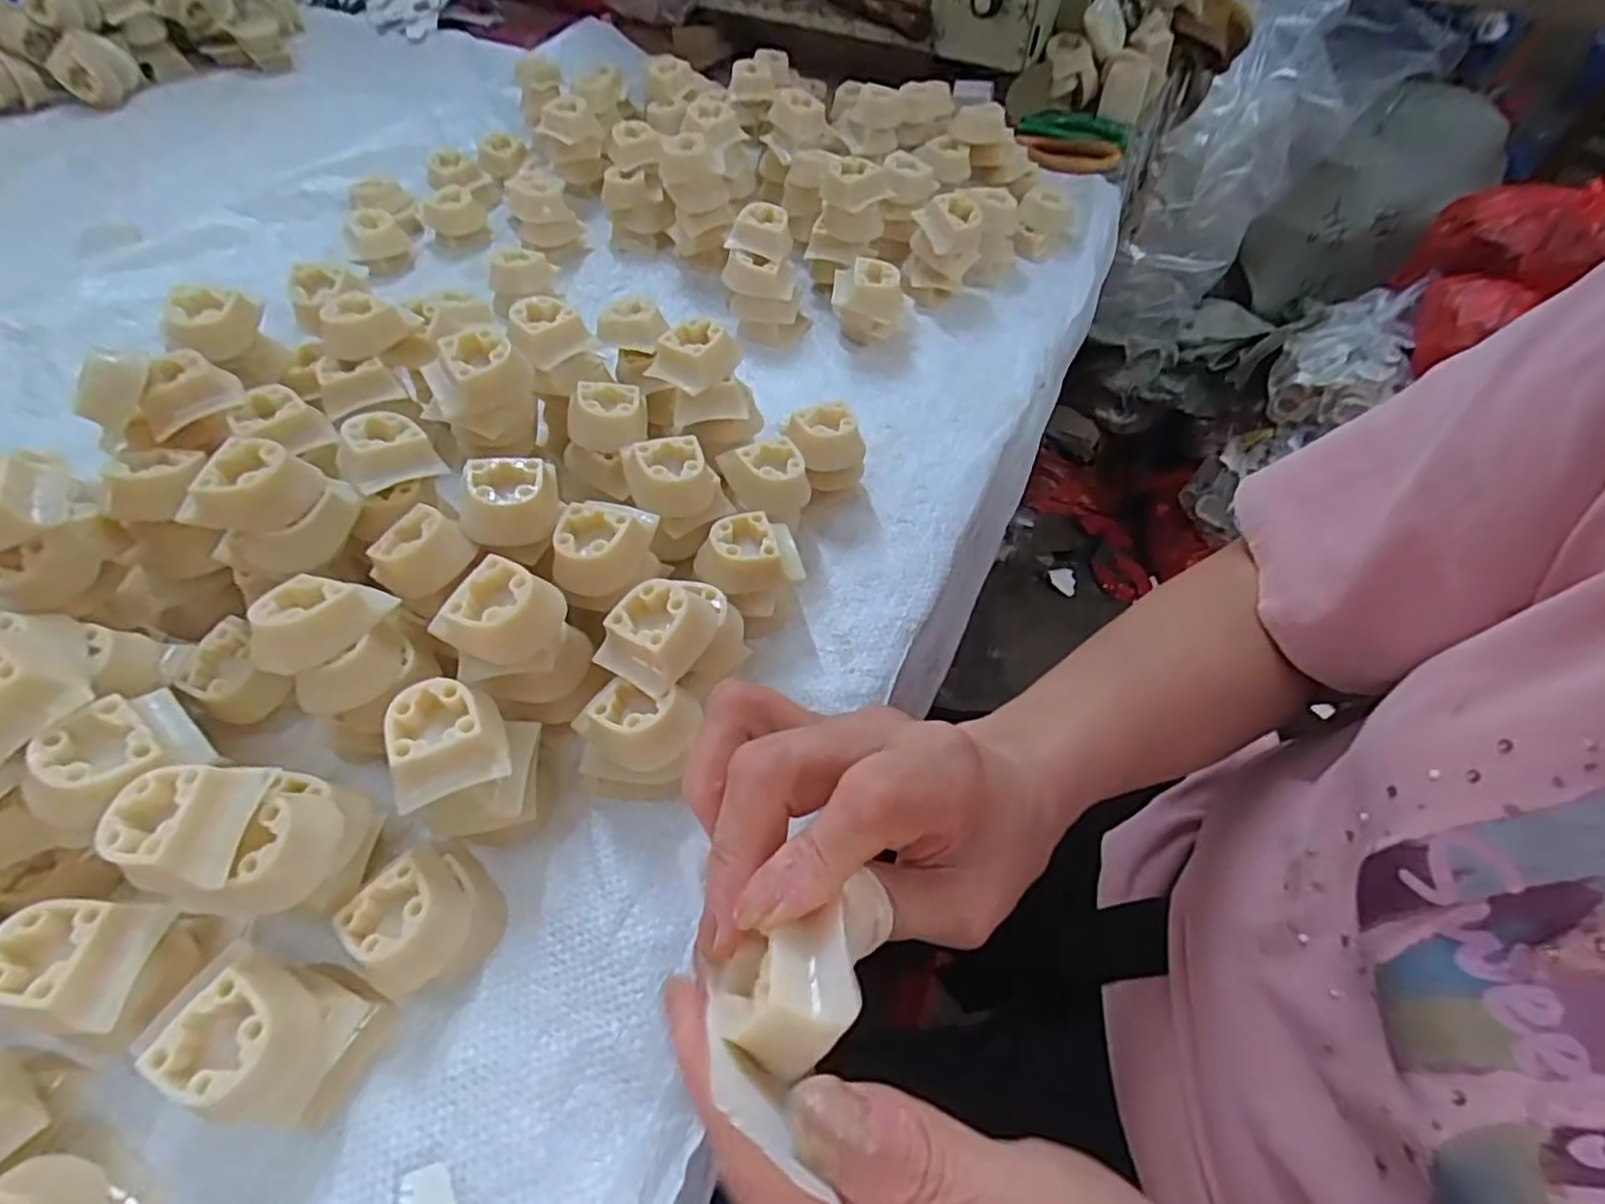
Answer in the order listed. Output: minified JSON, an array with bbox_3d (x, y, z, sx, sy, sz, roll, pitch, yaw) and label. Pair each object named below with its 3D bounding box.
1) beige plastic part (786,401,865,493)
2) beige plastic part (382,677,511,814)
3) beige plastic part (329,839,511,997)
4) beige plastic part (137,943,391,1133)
[{"bbox_3d":[0.012,-0.078,0.390,0.033,0.048,0.032,-20,58,-15],"label":"beige plastic part"},{"bbox_3d":[-0.128,0.047,0.257,0.036,0.018,0.038,-18,58,-14],"label":"beige plastic part"},{"bbox_3d":[-0.134,0.113,0.258,0.046,0.029,0.042,1,55,-2],"label":"beige plastic part"},{"bbox_3d":[-0.171,0.139,0.229,0.048,0.046,0.046,18,56,10],"label":"beige plastic part"}]

